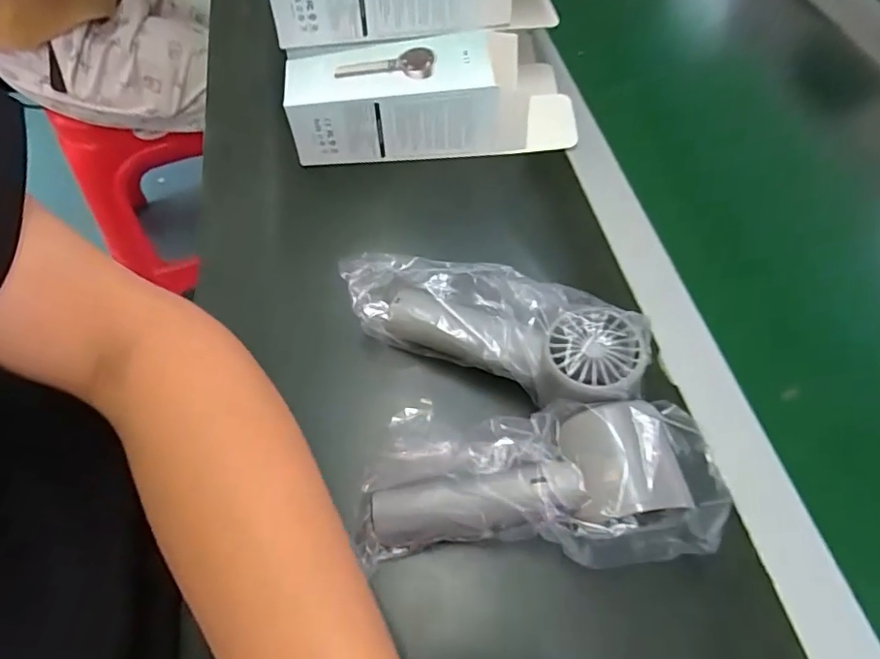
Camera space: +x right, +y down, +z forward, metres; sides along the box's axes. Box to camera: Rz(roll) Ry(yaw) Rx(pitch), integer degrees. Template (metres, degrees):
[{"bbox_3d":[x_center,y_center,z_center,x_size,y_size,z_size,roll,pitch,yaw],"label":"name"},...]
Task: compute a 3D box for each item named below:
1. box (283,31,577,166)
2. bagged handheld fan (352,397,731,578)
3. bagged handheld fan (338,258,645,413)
[{"bbox_3d":[-0.006,-0.188,0.446,0.233,0.069,0.070,-4,58,-5],"label":"box"},{"bbox_3d":[0.048,0.074,0.274,0.170,0.051,0.071,2,58,-1],"label":"bagged handheld fan"},{"bbox_3d":[0.030,-0.007,0.328,0.182,0.054,0.072,17,58,23],"label":"bagged handheld fan"}]

